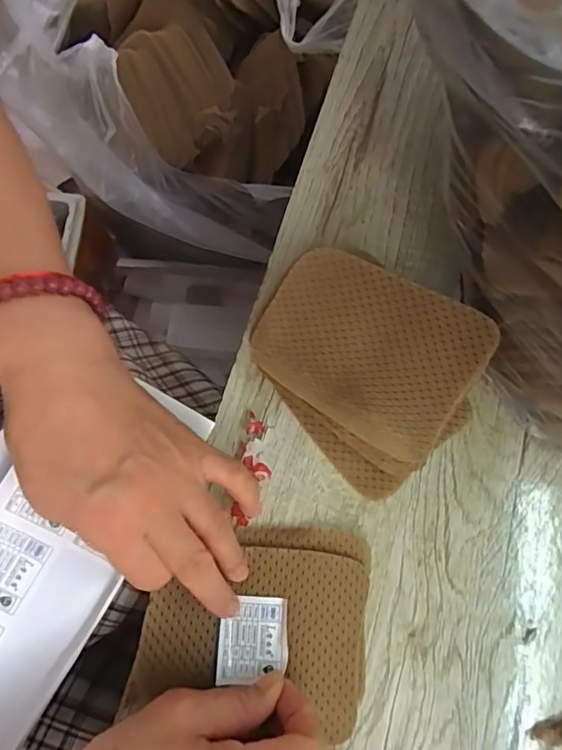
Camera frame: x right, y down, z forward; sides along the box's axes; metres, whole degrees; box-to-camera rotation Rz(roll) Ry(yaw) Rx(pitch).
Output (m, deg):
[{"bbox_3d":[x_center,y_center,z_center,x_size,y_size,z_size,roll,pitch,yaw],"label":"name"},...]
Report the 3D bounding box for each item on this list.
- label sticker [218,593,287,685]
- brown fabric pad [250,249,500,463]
[{"bbox_3d":[-0.016,0.148,0.282,0.037,0.004,0.042,4,73,-3],"label":"label sticker"},{"bbox_3d":[0.050,-0.017,0.293,0.120,0.013,0.091,33,92,10],"label":"brown fabric pad"}]

